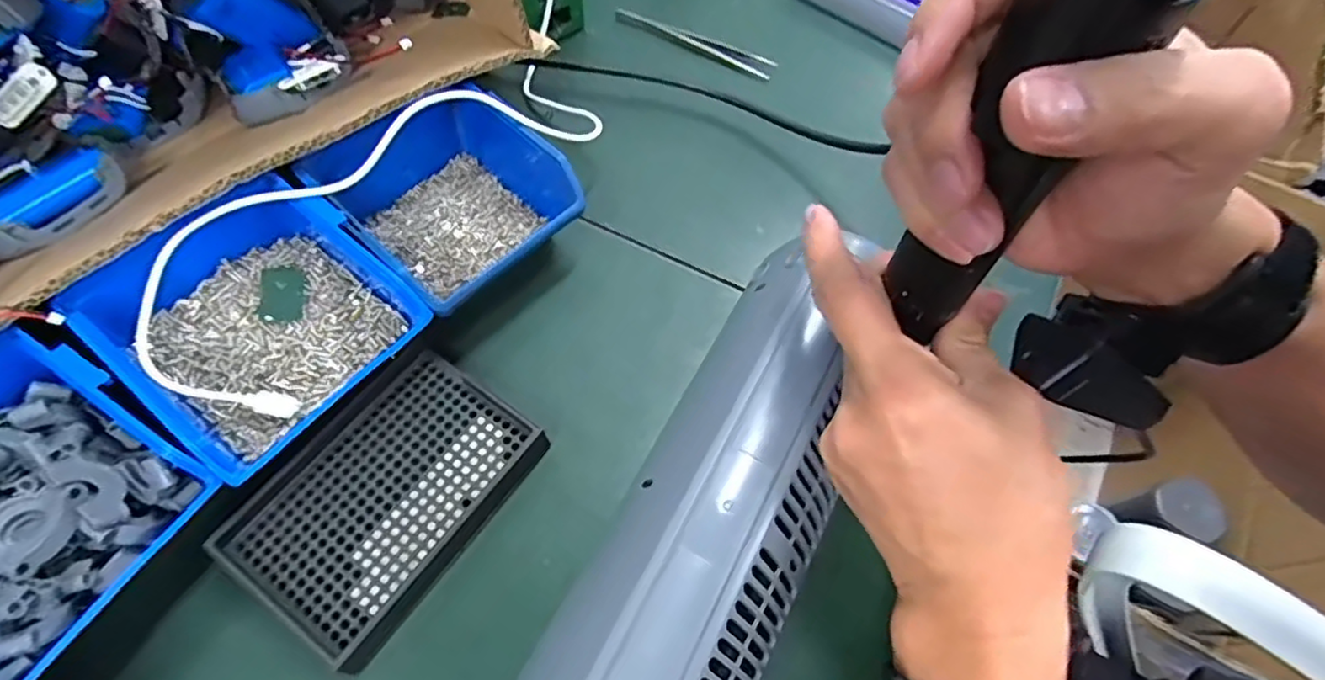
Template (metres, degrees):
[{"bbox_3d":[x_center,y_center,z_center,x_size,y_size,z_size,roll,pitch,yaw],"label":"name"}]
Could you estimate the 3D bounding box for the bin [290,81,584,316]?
[{"bbox_3d":[-0.124,-0.082,0.382,0.134,0.064,0.113,40,67,17],"label":"bin"}]

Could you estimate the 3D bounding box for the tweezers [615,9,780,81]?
[{"bbox_3d":[0.022,-0.222,0.491,0.129,0.011,0.018,24,63,10],"label":"tweezers"}]

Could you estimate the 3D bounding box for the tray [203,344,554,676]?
[{"bbox_3d":[-0.135,0.076,0.326,0.095,0.018,0.134,33,65,14],"label":"tray"}]

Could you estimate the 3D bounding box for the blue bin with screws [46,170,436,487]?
[{"bbox_3d":[-0.206,-0.013,0.331,0.127,0.056,0.117,39,67,17],"label":"blue bin with screws"}]

